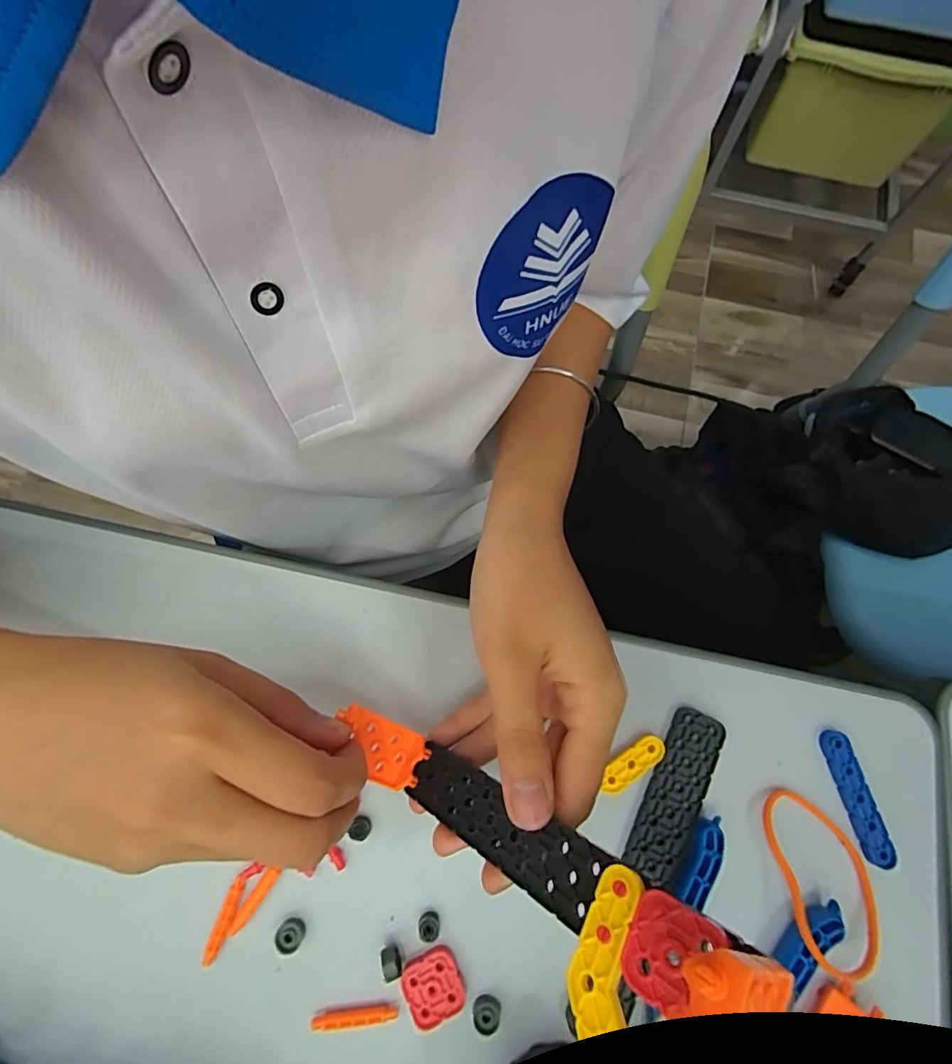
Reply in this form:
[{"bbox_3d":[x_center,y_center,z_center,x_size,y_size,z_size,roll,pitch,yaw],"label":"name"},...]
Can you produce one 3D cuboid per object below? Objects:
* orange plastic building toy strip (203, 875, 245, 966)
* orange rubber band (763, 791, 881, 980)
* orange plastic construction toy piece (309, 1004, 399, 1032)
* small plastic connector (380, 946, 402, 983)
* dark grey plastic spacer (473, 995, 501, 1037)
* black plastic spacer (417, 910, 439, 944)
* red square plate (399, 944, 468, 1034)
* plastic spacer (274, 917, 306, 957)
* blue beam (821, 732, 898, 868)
[{"bbox_3d":[-0.117,0.180,0.236,0.007,0.005,0.037,19,75,6],"label":"orange plastic building toy strip"},{"bbox_3d":[0.164,0.163,0.239,0.046,0.004,0.074,-1,62,-13],"label":"orange rubber band"},{"bbox_3d":[-0.055,0.217,0.226,0.038,0.004,0.006,-5,74,-1],"label":"orange plastic construction toy piece"},{"bbox_3d":[-0.038,0.194,0.230,0.007,0.012,0.011,-25,75,-7],"label":"small plastic connector"},{"bbox_3d":[0.005,0.217,0.228,0.012,0.004,0.013,5,74,1],"label":"dark grey plastic spacer"},{"bbox_3d":[-0.022,0.184,0.236,0.010,0.005,0.012,-7,74,-2],"label":"black plastic spacer"},{"bbox_3d":[-0.019,0.205,0.230,0.025,0.005,0.025,-22,75,-6],"label":"red square plate"},{"bbox_3d":[-0.086,0.187,0.235,0.012,0.005,0.013,0,74,0],"label":"plastic spacer"},{"bbox_3d":[0.189,0.131,0.252,0.013,0.005,0.062,-13,74,-4],"label":"blue beam"}]

